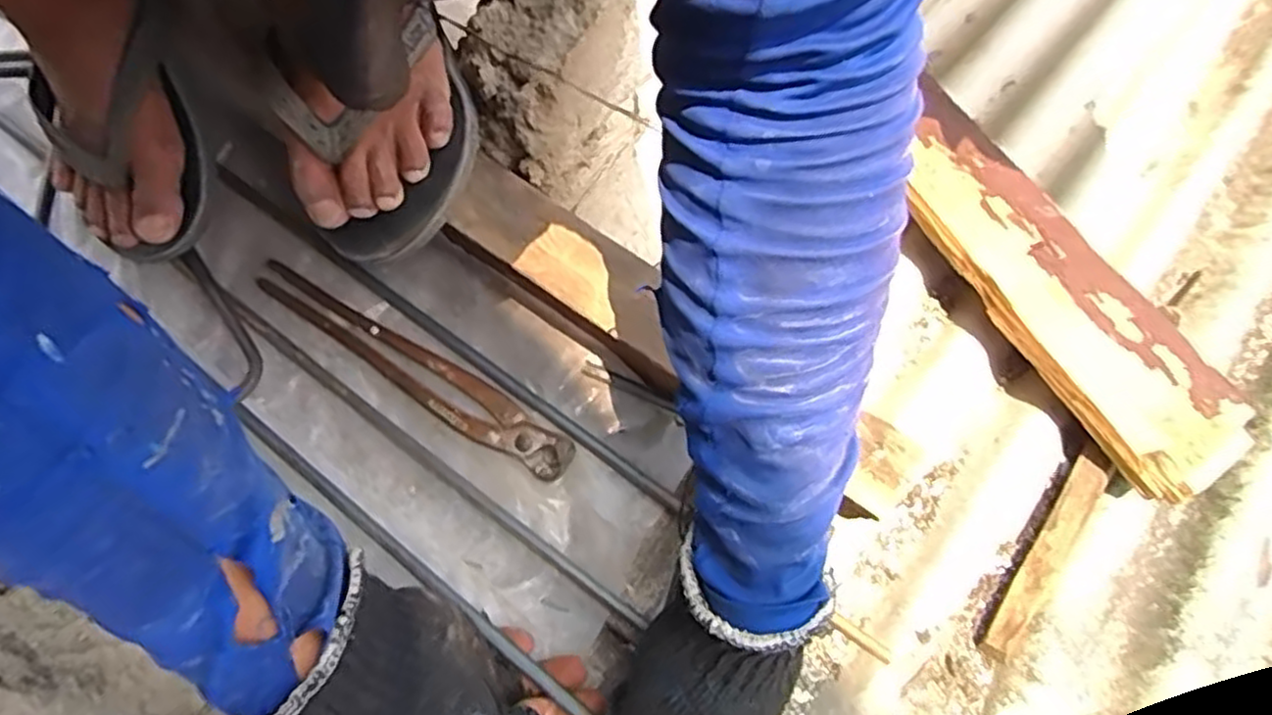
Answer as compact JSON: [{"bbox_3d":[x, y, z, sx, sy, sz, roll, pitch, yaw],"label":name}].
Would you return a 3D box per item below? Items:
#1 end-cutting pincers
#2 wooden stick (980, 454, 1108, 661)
[{"bbox_3d":[-0.143,0.003,0.460,0.241,0.018,0.033,33,72,11],"label":"end-cutting pincers"},{"bbox_3d":[0.281,0.135,0.494,0.025,0.021,0.159,38,74,12],"label":"wooden stick"}]

